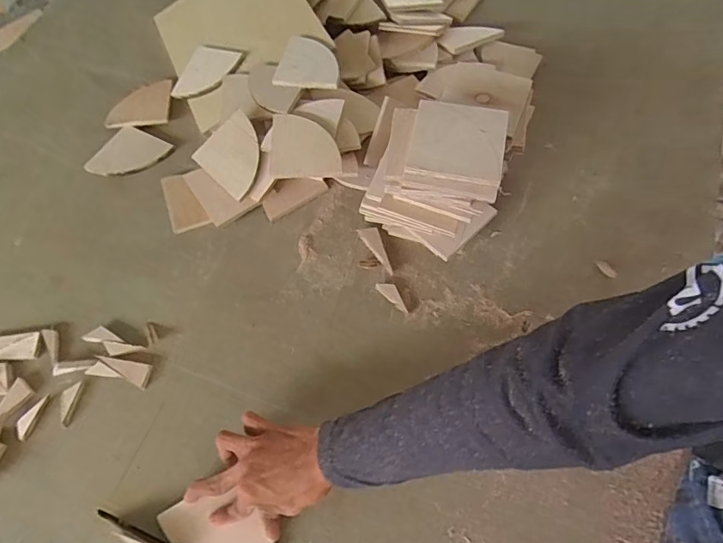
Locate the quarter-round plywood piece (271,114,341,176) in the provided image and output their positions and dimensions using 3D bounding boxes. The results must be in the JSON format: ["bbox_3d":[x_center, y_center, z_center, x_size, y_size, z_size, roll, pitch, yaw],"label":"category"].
[{"bbox_3d":[-0.077,-0.174,0.672,0.097,0.011,0.092,-1,76,7],"label":"quarter-round plywood piece"}]

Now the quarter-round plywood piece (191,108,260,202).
[{"bbox_3d":[-0.178,-0.168,0.698,0.092,0.008,0.094,43,89,5],"label":"quarter-round plywood piece"}]

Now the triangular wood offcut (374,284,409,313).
[{"bbox_3d":[0.043,0.032,0.645,0.019,0.004,0.052,-42,75,-4],"label":"triangular wood offcut"}]

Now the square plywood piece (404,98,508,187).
[{"bbox_3d":[0.106,-0.145,0.539,0.100,0.008,0.103,10,66,9],"label":"square plywood piece"}]

